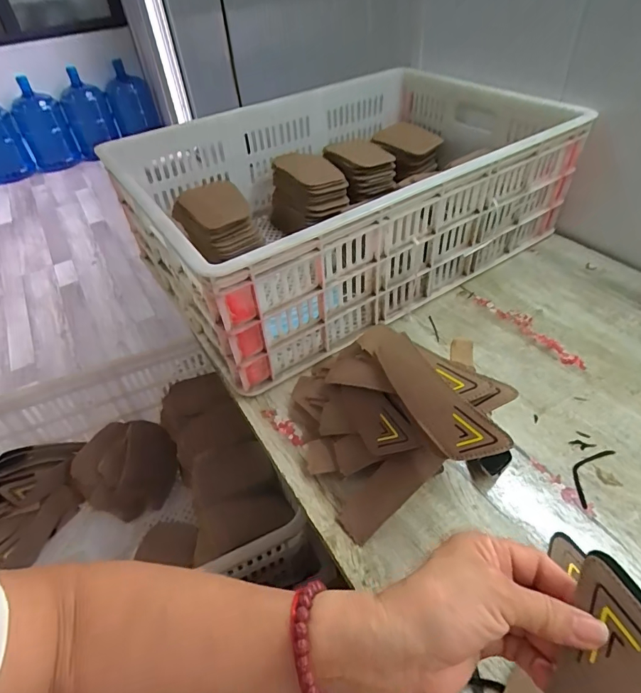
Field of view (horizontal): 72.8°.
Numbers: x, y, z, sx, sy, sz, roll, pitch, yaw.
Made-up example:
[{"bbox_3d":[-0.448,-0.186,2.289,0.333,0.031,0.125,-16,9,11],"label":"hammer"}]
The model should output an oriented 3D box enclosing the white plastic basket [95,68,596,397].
[{"bbox_3d":[0.034,-0.260,0.710,0.639,0.190,0.477,-27,48,-22],"label":"white plastic basket"}]

